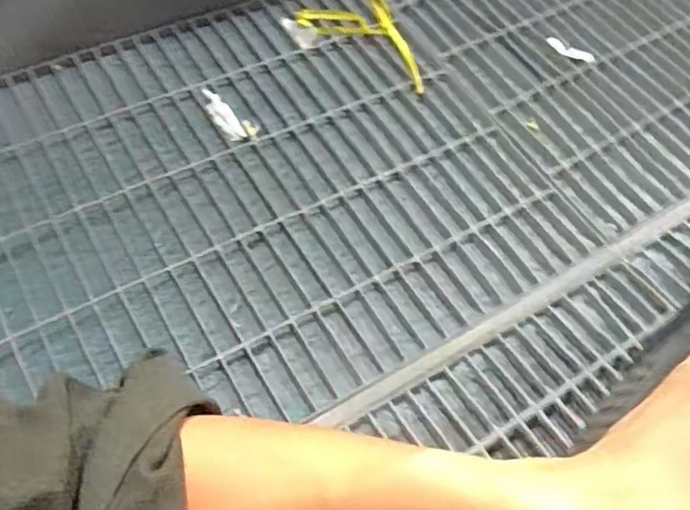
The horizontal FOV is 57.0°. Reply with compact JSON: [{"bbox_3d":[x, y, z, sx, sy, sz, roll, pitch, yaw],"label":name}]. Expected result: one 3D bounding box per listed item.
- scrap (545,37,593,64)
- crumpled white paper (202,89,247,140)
[{"bbox_3d":[0.543,-0.493,1.531,0.116,0.021,0.035,24,58,14],"label":"scrap"},{"bbox_3d":[-0.251,-0.285,1.316,0.050,0.027,0.140,-29,75,-20],"label":"crumpled white paper"}]

